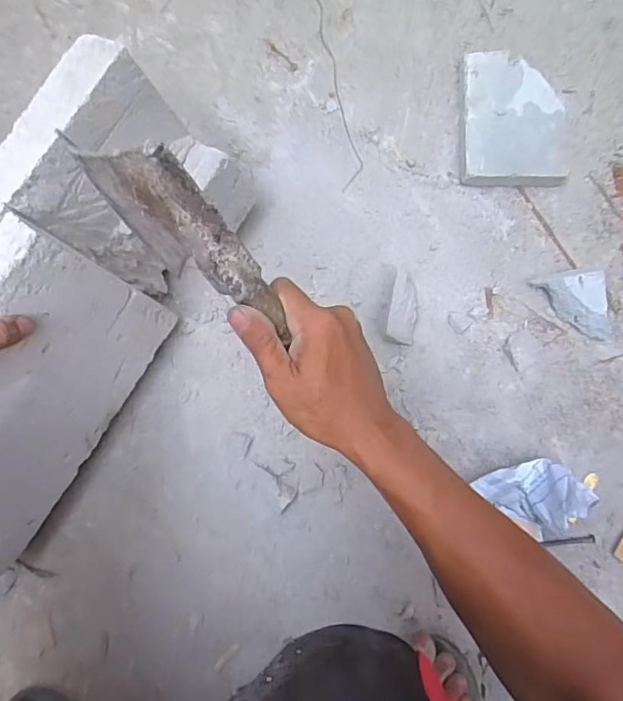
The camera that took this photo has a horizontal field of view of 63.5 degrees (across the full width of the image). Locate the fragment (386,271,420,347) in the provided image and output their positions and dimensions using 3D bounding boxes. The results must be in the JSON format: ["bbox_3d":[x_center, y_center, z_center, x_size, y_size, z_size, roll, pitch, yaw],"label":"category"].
[{"bbox_3d":[0.105,-0.050,0.567,0.035,0.037,0.079,10,84,1],"label":"fragment"}]

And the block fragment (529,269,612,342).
[{"bbox_3d":[0.307,-0.057,0.567,0.056,0.041,0.103,-38,85,-4],"label":"block fragment"}]

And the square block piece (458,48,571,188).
[{"bbox_3d":[0.234,-0.271,0.595,0.117,0.030,0.159,-2,84,0],"label":"square block piece"}]

